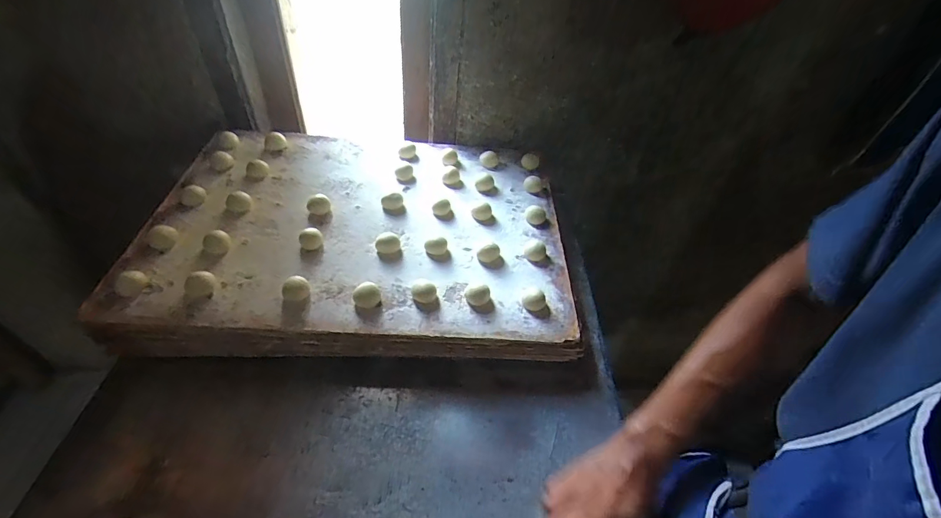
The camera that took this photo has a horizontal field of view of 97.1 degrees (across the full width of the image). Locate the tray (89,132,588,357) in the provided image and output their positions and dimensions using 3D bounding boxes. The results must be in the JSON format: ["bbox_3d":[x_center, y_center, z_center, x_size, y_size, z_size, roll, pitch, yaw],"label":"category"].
[{"bbox_3d":[-0.152,-0.053,0.651,0.605,0.064,0.438,2,47,-4],"label":"tray"}]

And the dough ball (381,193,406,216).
[{"bbox_3d":[-0.120,-0.087,0.647,0.034,0.021,0.028,-9,49,-13],"label":"dough ball"}]

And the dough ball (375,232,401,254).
[{"bbox_3d":[-0.118,-0.022,0.590,0.033,0.020,0.030,3,47,-3],"label":"dough ball"}]

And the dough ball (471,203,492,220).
[{"bbox_3d":[0.018,-0.076,0.652,0.030,0.015,0.033,3,47,-3],"label":"dough ball"}]

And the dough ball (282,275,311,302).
[{"bbox_3d":[-0.217,0.038,0.519,0.032,0.024,0.026,-21,53,-23],"label":"dough ball"}]

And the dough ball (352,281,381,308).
[{"bbox_3d":[-0.130,0.046,0.521,0.033,0.018,0.031,3,47,-3],"label":"dough ball"}]

